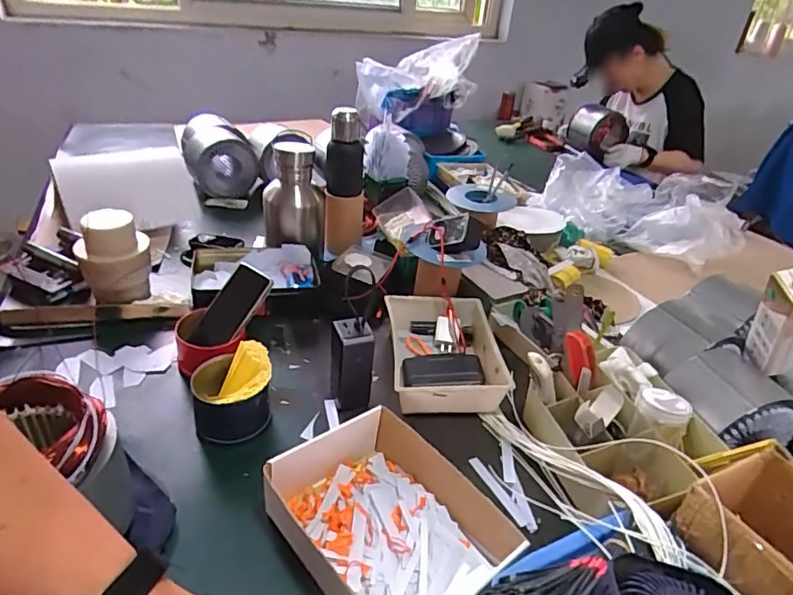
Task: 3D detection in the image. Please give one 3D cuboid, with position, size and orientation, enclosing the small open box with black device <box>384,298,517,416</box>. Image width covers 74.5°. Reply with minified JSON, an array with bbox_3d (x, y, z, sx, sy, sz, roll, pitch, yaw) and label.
[{"bbox_3d":[0.076,0.089,0.860,0.172,0.058,0.242,1,33,-8],"label":"small open box with black device"}]

